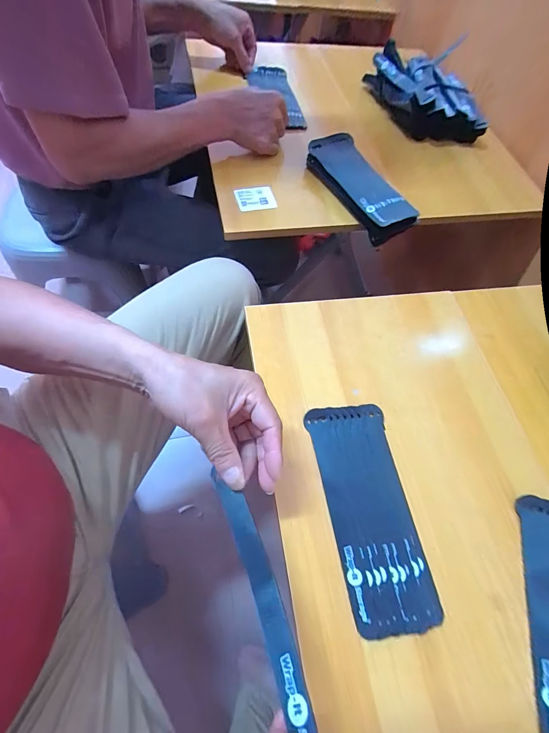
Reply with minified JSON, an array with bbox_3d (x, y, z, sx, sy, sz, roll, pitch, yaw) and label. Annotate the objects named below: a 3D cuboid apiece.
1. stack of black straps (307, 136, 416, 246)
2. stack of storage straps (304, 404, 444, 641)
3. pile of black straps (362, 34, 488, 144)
[{"bbox_3d":[0.138,-0.290,0.517,0.091,0.042,0.207,-25,69,-17],"label":"stack of black straps"},{"bbox_3d":[0.093,0.137,0.313,0.084,0.007,0.200,-5,65,-8],"label":"stack of storage straps"},{"bbox_3d":[0.302,-0.548,0.651,0.195,0.063,0.217,-2,64,-5],"label":"pile of black straps"}]

